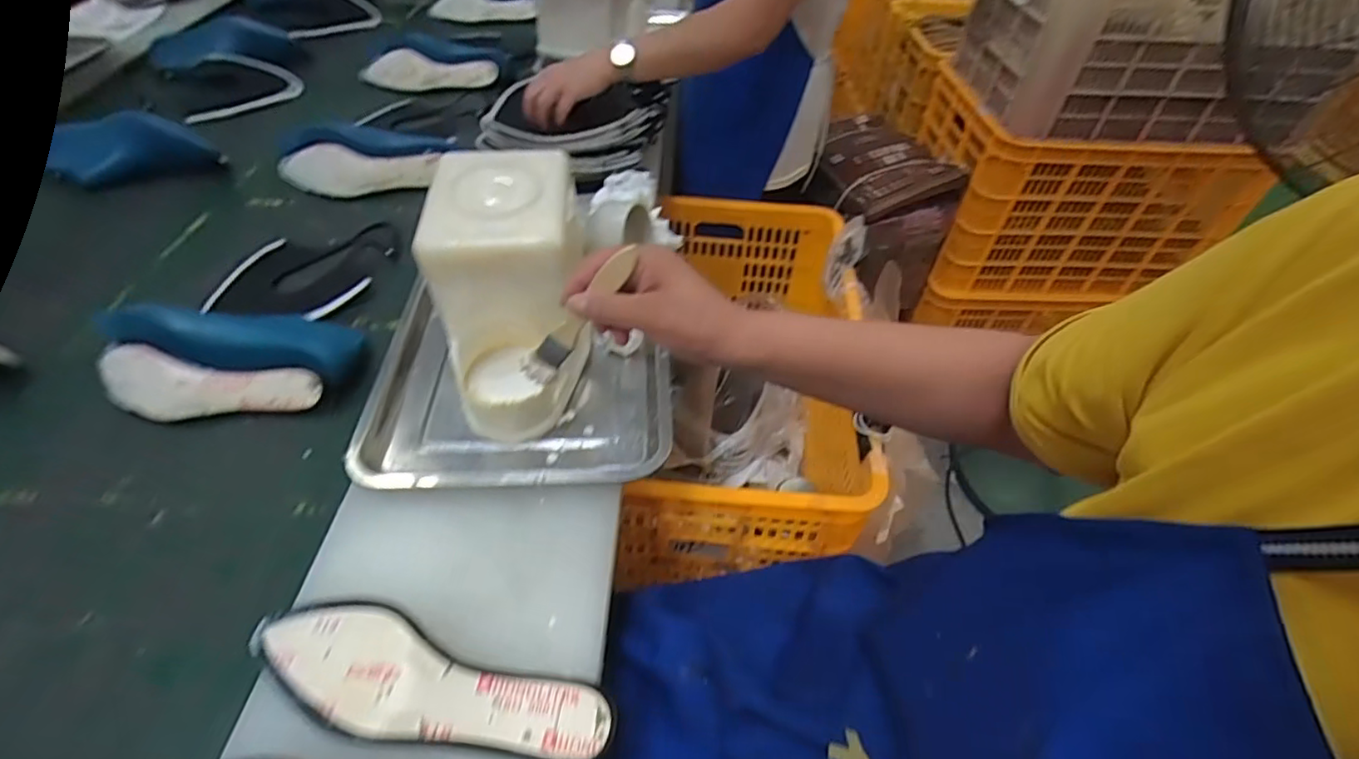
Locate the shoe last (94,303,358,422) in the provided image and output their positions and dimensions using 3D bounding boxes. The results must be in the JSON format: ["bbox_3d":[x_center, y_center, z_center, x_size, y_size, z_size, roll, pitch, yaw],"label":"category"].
[{"bbox_3d":[-0.498,-0.029,0.645,0.272,0.080,0.126,-2,49,-5],"label":"shoe last"}]

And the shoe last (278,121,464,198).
[{"bbox_3d":[-0.494,-0.342,0.934,0.269,0.078,0.095,-8,50,-9],"label":"shoe last"}]

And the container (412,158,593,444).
[{"bbox_3d":[-0.161,-0.082,0.573,0.140,0.174,0.219,-8,50,-10],"label":"container"}]

